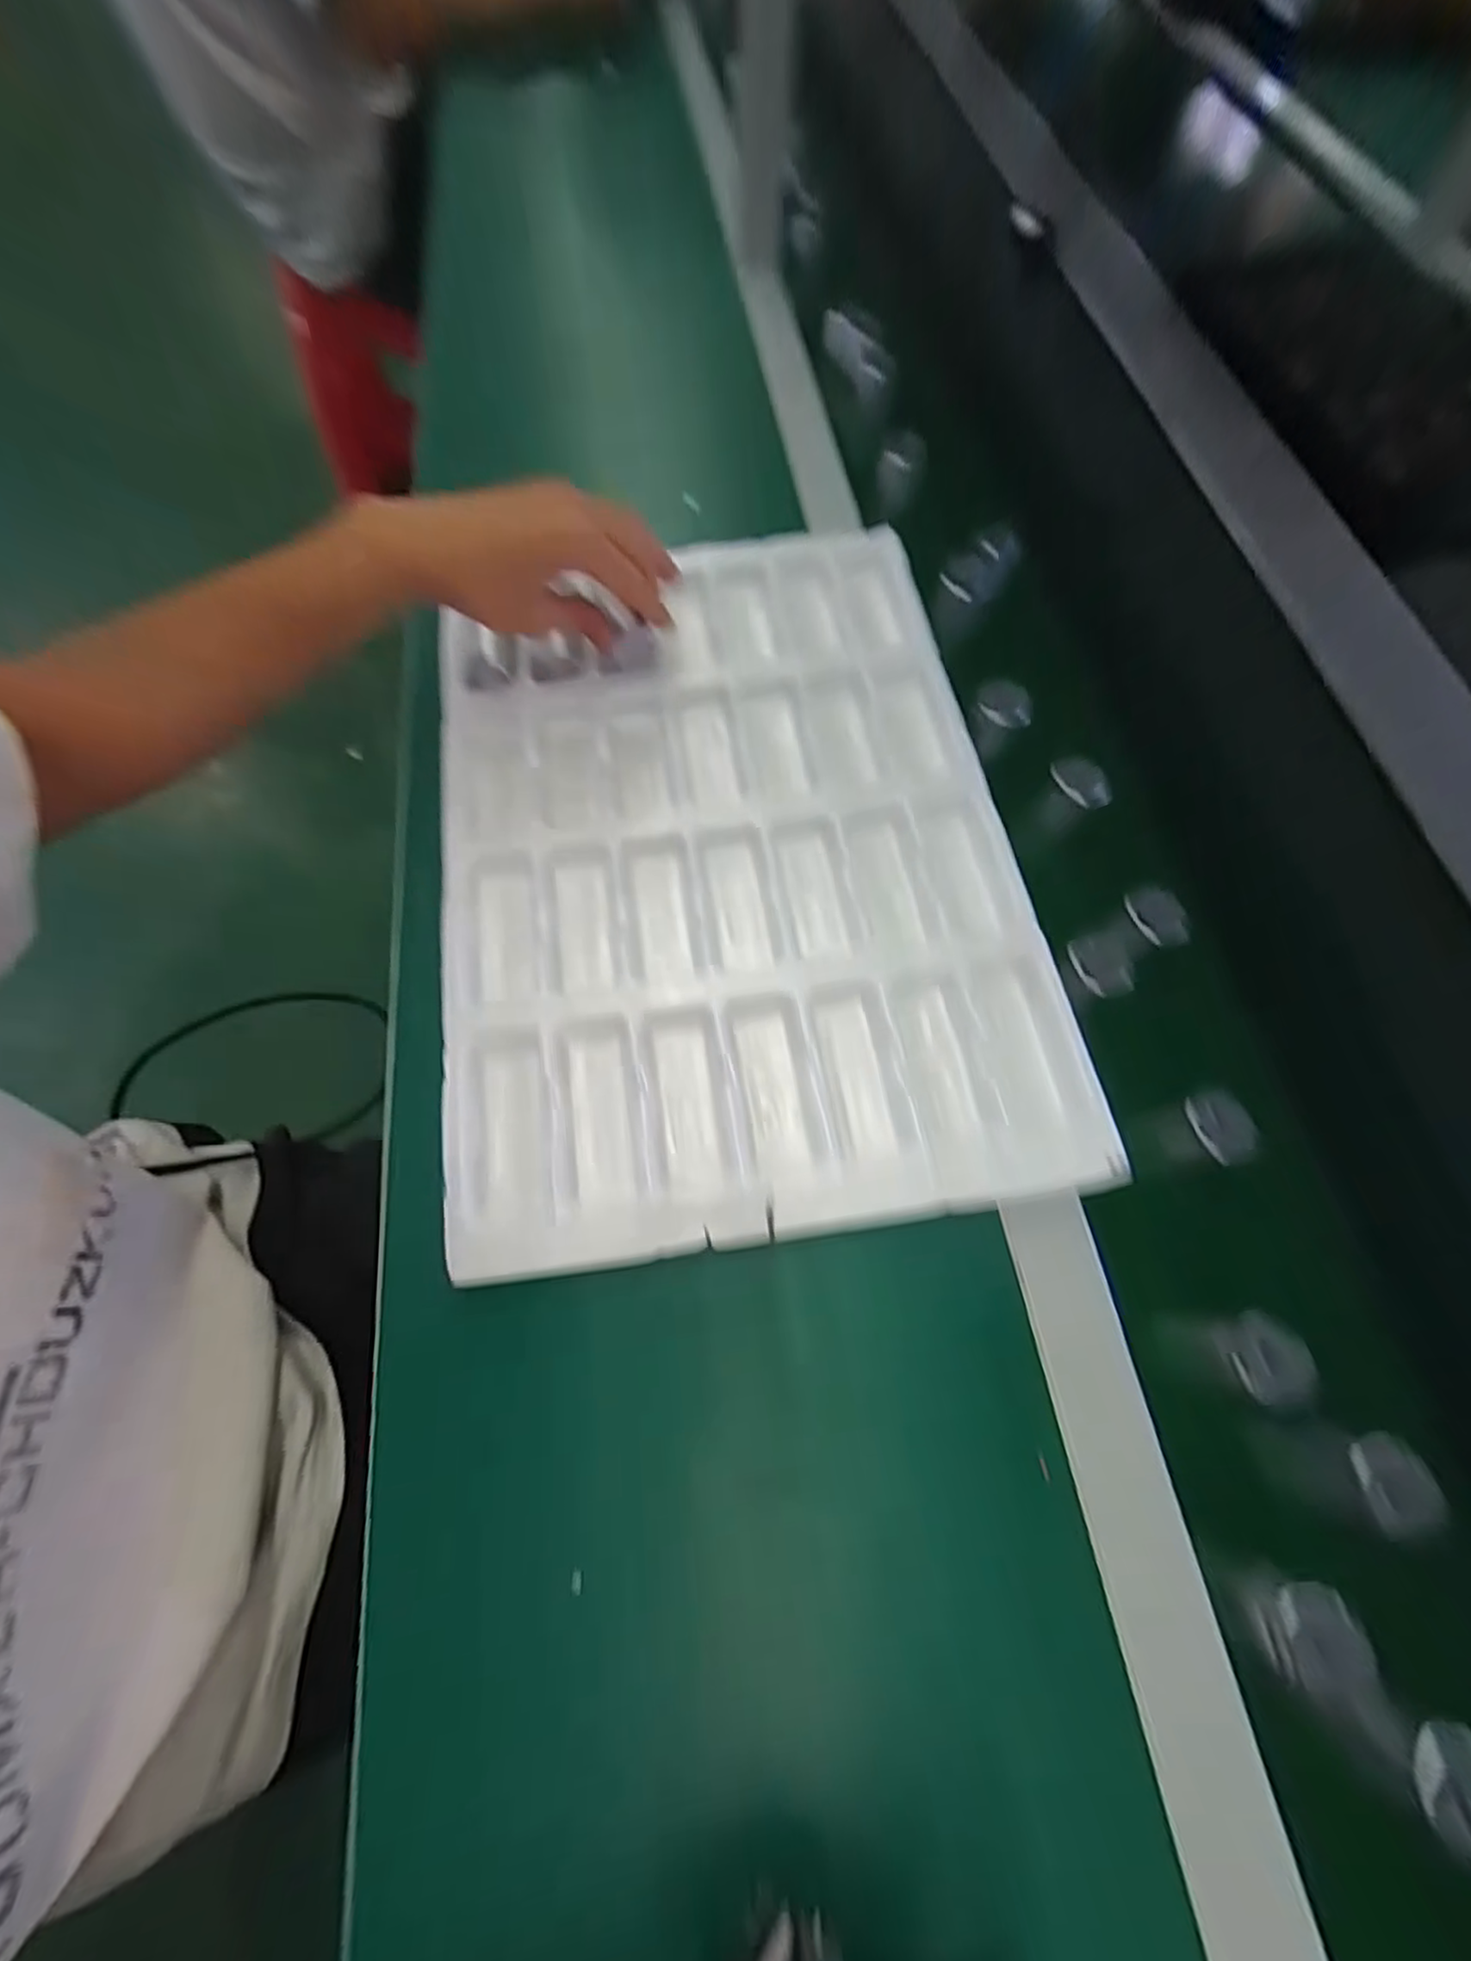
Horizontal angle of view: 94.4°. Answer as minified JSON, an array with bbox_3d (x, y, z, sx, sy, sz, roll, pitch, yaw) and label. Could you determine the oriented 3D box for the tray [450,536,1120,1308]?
[{"bbox_3d":[-0.008,-0.081,0.404,0.317,0.039,0.440,-9,70,-4],"label":"tray"}]

